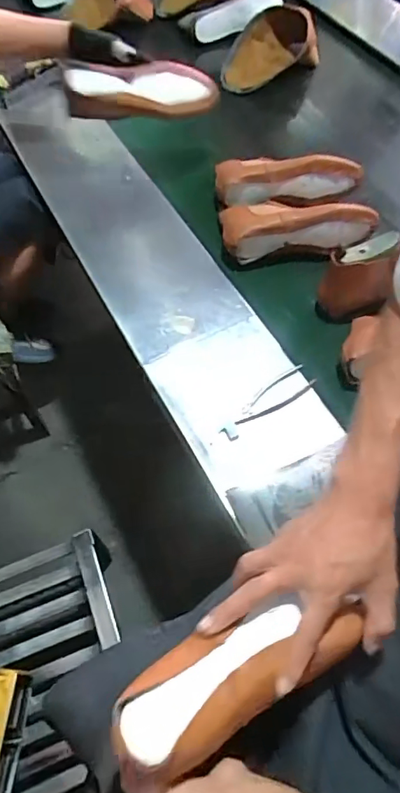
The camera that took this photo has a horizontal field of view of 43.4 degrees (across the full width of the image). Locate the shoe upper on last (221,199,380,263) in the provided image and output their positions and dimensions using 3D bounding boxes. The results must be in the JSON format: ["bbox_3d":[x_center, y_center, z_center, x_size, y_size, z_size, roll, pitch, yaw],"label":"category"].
[{"bbox_3d":[0.182,-0.337,0.971,0.293,0.084,0.123,-11,59,-6],"label":"shoe upper on last"}]

